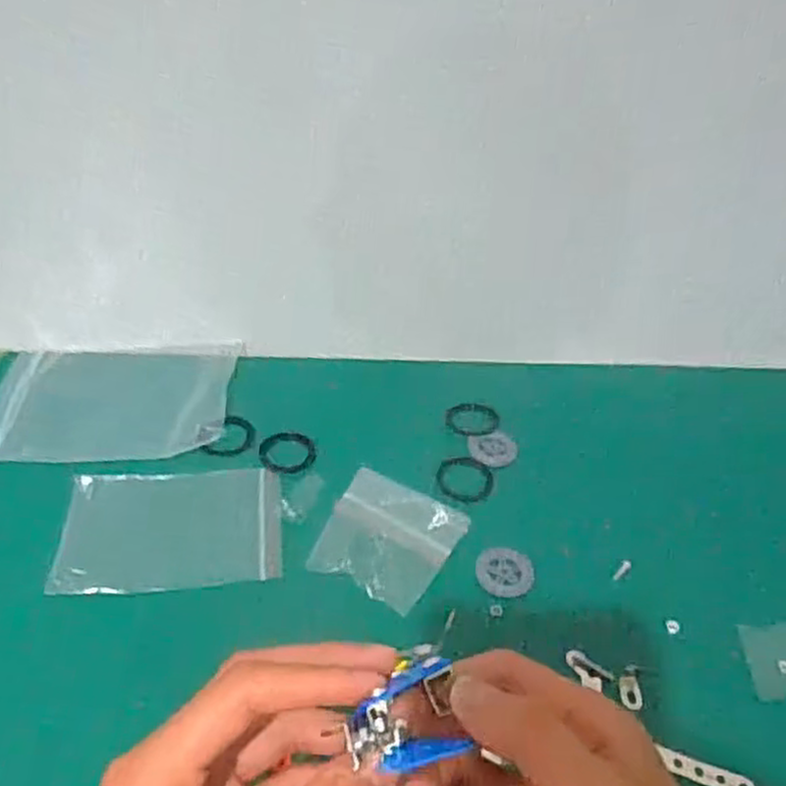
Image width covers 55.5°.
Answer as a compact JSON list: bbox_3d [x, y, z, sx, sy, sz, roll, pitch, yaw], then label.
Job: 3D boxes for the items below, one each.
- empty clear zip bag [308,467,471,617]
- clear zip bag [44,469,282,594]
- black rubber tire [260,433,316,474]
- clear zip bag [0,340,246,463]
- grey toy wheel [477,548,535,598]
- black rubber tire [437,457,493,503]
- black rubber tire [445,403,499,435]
[{"bbox_3d":[-0.004,0.085,0.449,0.077,0.009,0.081,23,45,21],"label":"empty clear zip bag"},{"bbox_3d":[-0.133,0.081,0.454,0.126,0.004,0.084,-2,44,-9],"label":"clear zip bag"},{"bbox_3d":[-0.071,0.040,0.508,0.039,0.004,0.036,1,42,-1],"label":"black rubber tire"},{"bbox_3d":[-0.198,0.004,0.530,0.161,0.005,0.118,-1,42,-4],"label":"clear zip bag"},{"bbox_3d":[0.067,0.106,0.443,0.031,0.008,0.033,1,42,-1],"label":"grey toy wheel"},{"bbox_3d":[0.049,0.059,0.499,0.039,0.009,0.038,1,42,-1],"label":"black rubber tire"},{"bbox_3d":[0.057,0.019,0.538,0.037,0.007,0.034,1,42,-1],"label":"black rubber tire"}]

